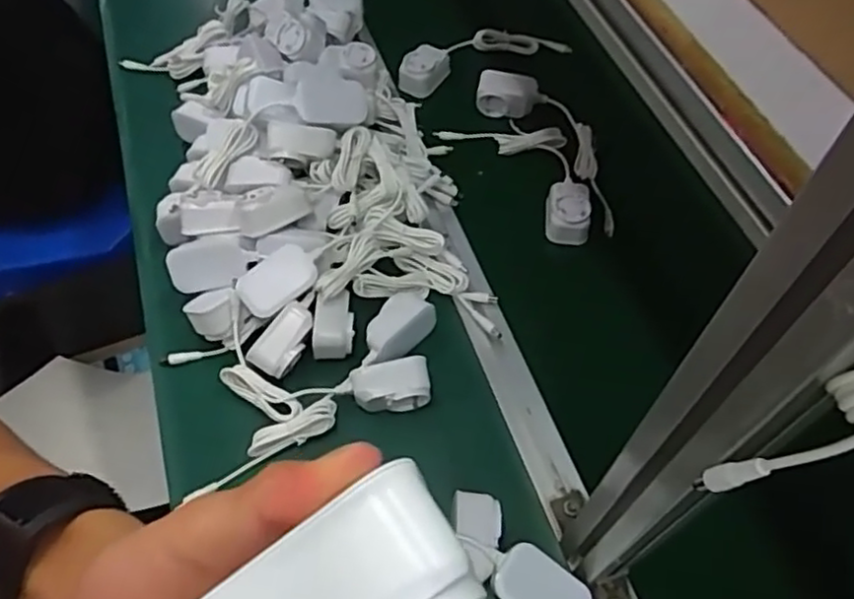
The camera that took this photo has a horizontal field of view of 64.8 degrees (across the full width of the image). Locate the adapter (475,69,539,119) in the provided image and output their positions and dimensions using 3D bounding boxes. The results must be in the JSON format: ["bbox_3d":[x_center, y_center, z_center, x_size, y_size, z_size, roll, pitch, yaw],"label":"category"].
[{"bbox_3d":[0.097,-0.248,0.809,0.072,0.036,0.038,6,58,4],"label":"adapter"}]

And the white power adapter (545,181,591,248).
[{"bbox_3d":[0.151,-0.094,0.724,0.046,0.035,0.064,6,58,4],"label":"white power adapter"}]

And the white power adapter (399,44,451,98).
[{"bbox_3d":[-0.003,-0.289,0.841,0.044,0.037,0.077,31,62,18],"label":"white power adapter"}]

